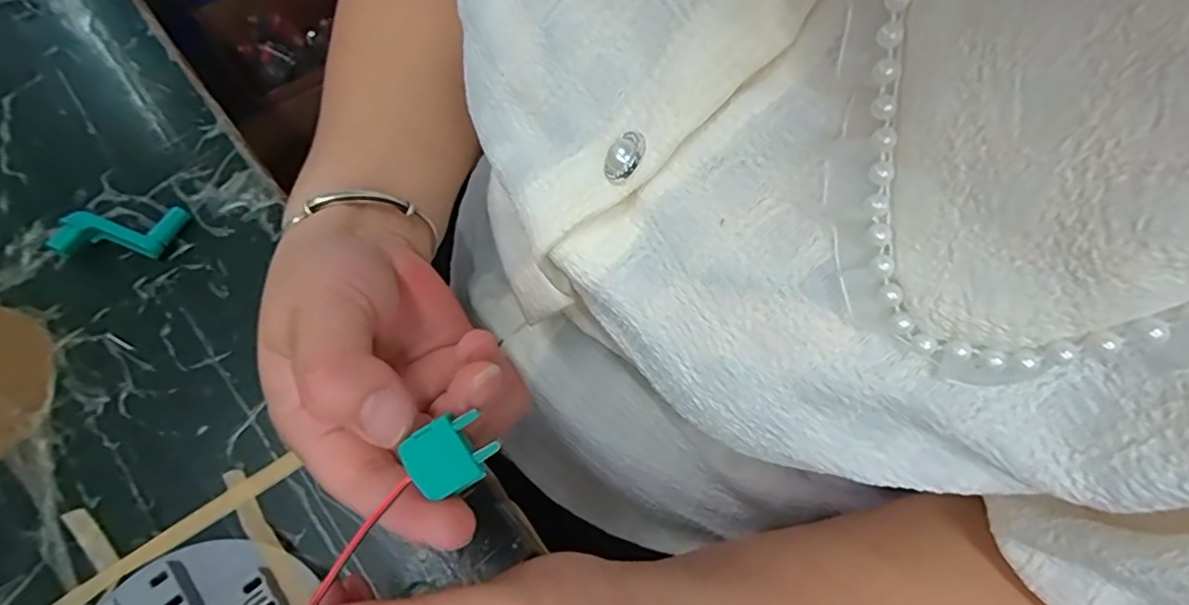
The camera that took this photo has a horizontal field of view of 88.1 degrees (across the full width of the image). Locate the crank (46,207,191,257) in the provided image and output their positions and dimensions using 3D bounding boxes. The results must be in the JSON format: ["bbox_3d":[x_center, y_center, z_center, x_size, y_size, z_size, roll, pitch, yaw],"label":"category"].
[{"bbox_3d":[-0.239,-0.036,0.311,0.056,0.015,0.023,-2,64,-3],"label":"crank"}]

